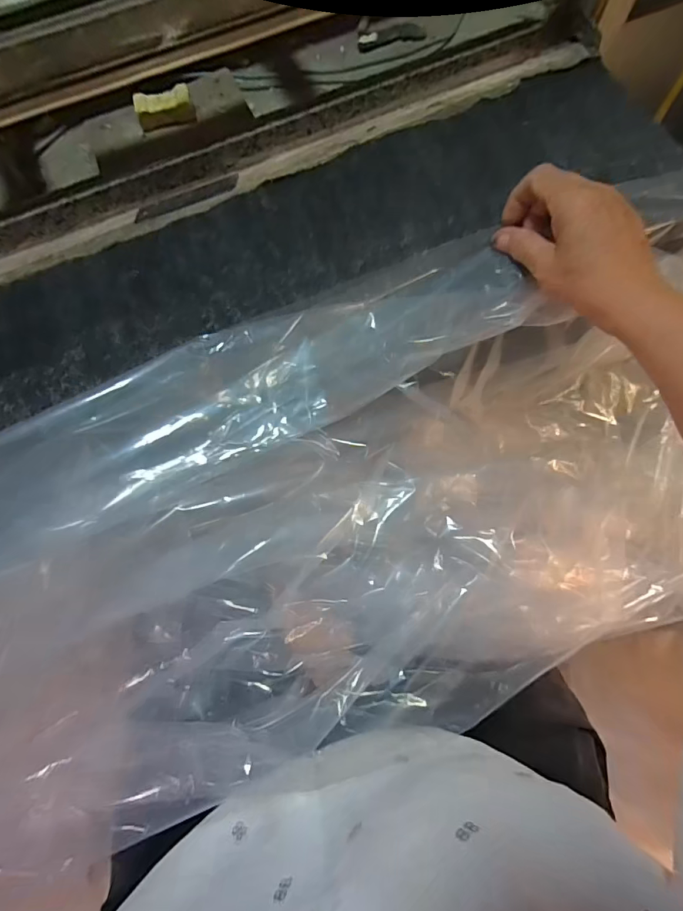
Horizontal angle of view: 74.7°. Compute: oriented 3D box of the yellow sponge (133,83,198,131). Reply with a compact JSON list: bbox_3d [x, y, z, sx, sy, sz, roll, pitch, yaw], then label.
[{"bbox_3d":[-0.157,-0.310,0.399,0.048,0.021,0.019,-14,74,-3],"label":"yellow sponge"}]

